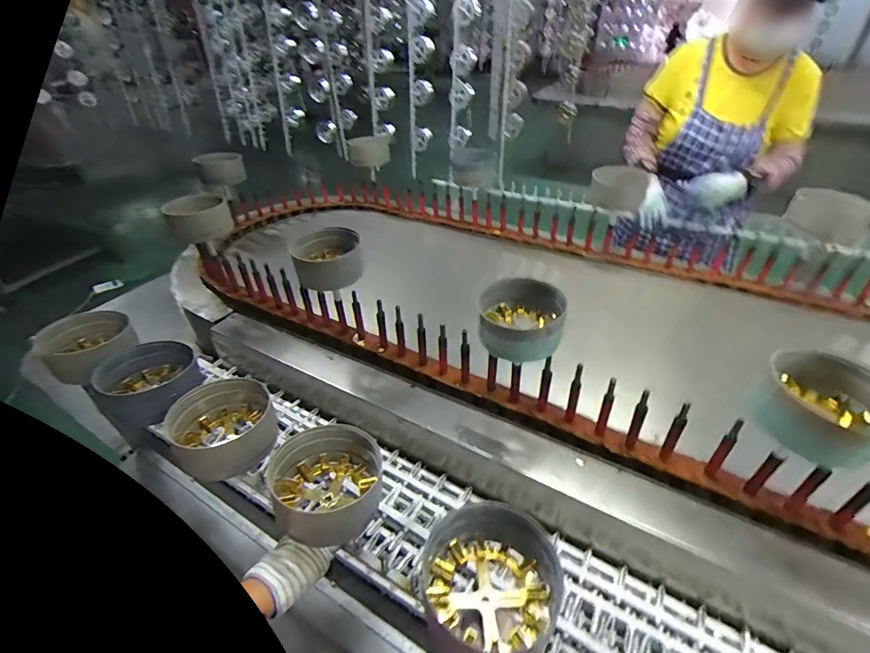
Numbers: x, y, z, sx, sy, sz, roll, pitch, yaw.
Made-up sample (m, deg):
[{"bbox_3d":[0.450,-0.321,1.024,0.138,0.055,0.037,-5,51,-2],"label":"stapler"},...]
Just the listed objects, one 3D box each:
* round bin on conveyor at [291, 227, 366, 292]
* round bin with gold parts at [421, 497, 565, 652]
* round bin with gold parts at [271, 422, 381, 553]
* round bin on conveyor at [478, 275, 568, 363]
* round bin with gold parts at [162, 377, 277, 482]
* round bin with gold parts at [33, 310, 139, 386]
[{"bbox_3d":[-0.211,-0.133,0.837,0.129,0.079,0.118,-12,37,-9],"label":"round bin on conveyor"},{"bbox_3d":[0.056,0.267,0.432,0.142,0.065,0.131,-3,36,2],"label":"round bin with gold parts"},{"bbox_3d":[-0.139,0.202,0.533,0.123,0.068,0.135,-3,36,2],"label":"round bin with gold parts"},{"bbox_3d":[0.133,-0.016,0.657,0.135,0.065,0.134,-3,36,2],"label":"round bin on conveyor"},{"bbox_3d":[-0.303,0.146,0.597,0.126,0.072,0.136,-25,41,-26],"label":"round bin with gold parts"},{"bbox_3d":[-0.589,0.029,0.708,0.118,0.073,0.130,27,47,35],"label":"round bin with gold parts"}]

